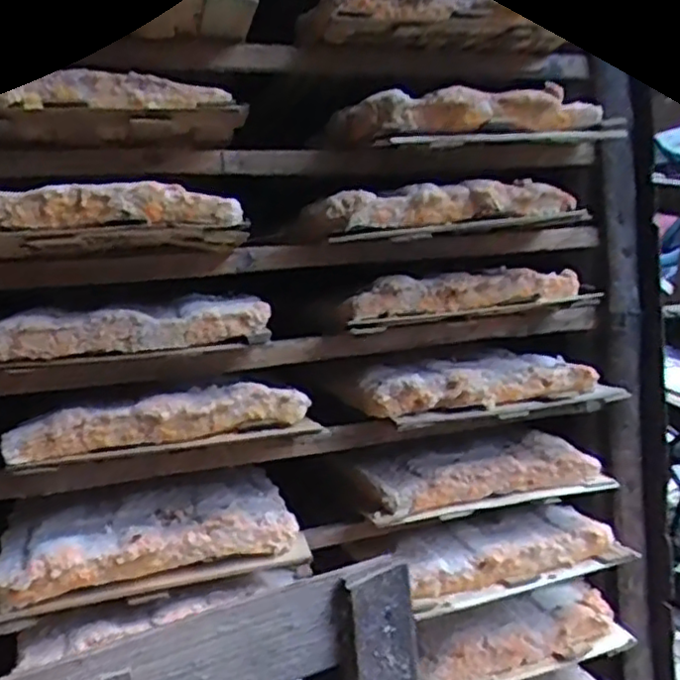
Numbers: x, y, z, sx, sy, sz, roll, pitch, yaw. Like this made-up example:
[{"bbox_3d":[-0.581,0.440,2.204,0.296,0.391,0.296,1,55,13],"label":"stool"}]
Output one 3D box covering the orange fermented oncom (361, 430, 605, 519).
[{"bbox_3d":[0.125,0.119,0.636,0.224,0.037,0.090,-3,6,-15],"label":"orange fermented oncom"}]

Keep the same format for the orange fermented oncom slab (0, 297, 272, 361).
[{"bbox_3d":[-0.162,-0.010,0.498,0.210,0.033,0.071,-4,6,-19],"label":"orange fermented oncom slab"}]

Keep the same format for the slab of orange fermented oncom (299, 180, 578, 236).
[{"bbox_3d":[0.085,-0.112,0.580,0.232,0.037,0.066,-4,6,-20],"label":"slab of orange fermented oncom"}]

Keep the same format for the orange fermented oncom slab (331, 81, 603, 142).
[{"bbox_3d":[0.115,-0.189,0.579,0.230,0.038,0.070,-3,6,-15],"label":"orange fermented oncom slab"}]

